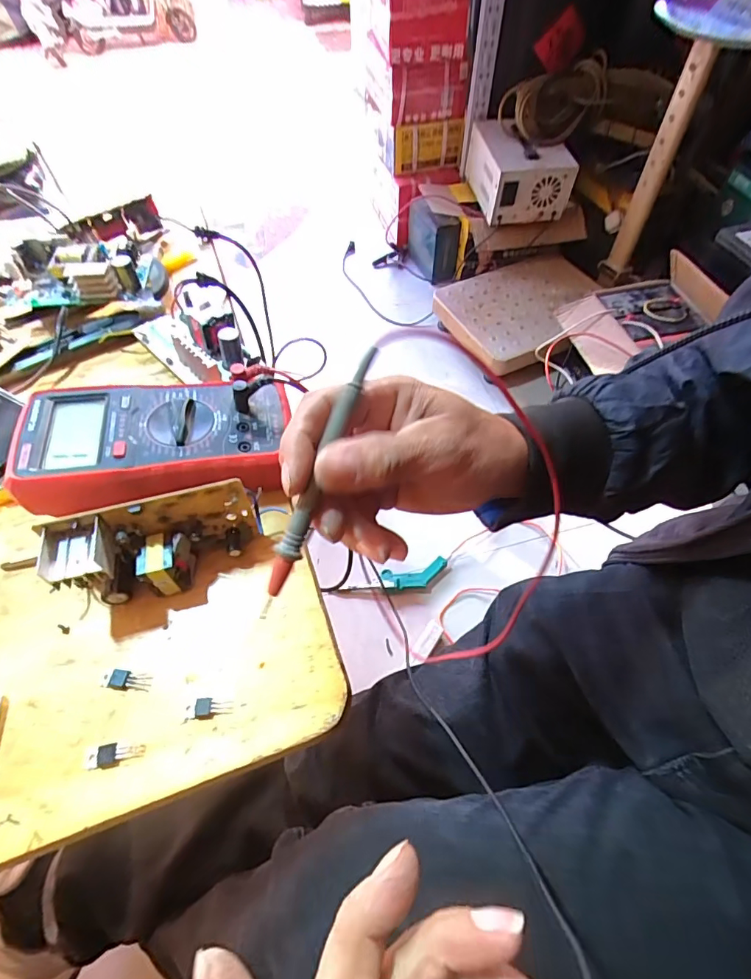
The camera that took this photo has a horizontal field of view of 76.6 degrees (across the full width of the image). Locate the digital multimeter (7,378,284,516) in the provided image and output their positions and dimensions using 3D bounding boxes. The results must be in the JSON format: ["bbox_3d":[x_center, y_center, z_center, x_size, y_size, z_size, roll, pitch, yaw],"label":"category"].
[{"bbox_3d":[-0.152,-0.037,0.333,0.171,0.037,0.088,-6,57,-4],"label":"digital multimeter"}]

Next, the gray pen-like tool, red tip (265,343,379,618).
[{"bbox_3d":[-0.029,0.001,0.224,0.010,0.006,0.124,22,90,14],"label":"gray pen-like tool, red tip"}]

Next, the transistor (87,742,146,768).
[{"bbox_3d":[-0.142,0.144,0.261,0.030,0.005,0.011,-9,57,-5],"label":"transistor"}]

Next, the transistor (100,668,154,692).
[{"bbox_3d":[-0.147,0.112,0.280,0.029,0.004,0.011,4,56,3],"label":"transistor"}]

